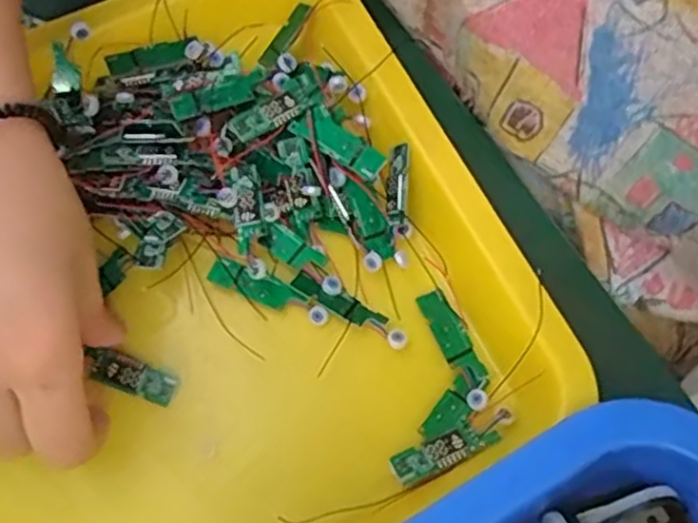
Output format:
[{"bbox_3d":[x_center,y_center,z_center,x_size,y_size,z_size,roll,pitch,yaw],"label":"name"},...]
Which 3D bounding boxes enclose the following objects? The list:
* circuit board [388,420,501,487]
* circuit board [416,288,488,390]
[{"bbox_3d":[0.036,0.071,0.272,0.040,0.004,0.013,-25,72,-9],"label":"circuit board"},{"bbox_3d":[0.042,0.031,0.292,0.012,0.007,0.044,-22,71,-8],"label":"circuit board"}]

